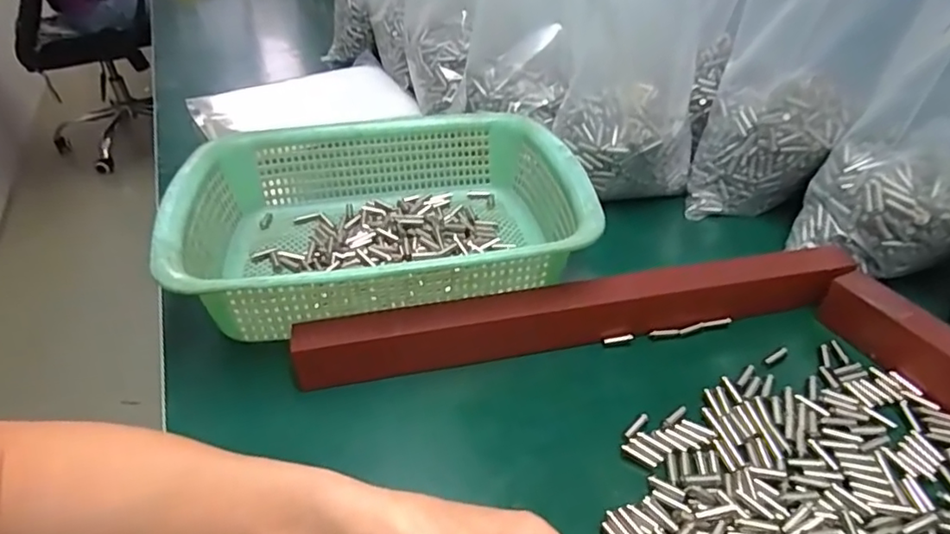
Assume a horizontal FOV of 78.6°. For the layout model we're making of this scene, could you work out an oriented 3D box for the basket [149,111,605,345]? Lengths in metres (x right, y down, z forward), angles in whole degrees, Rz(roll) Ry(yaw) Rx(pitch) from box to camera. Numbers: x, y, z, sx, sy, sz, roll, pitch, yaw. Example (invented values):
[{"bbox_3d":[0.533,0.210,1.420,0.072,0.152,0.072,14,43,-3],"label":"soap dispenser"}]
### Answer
[{"bbox_3d":[-0.071,-0.039,0.461,0.298,0.080,0.225,-10,39,-9],"label":"basket"}]

